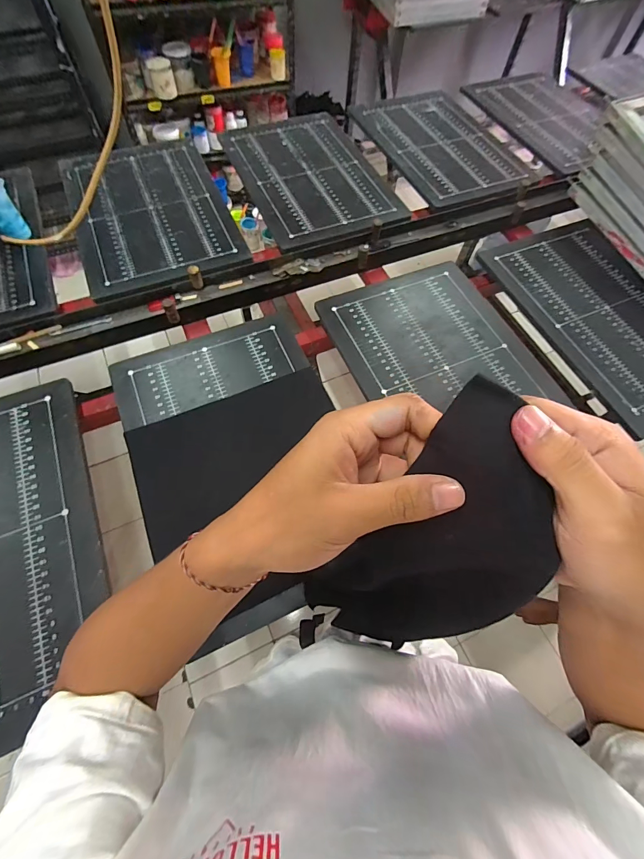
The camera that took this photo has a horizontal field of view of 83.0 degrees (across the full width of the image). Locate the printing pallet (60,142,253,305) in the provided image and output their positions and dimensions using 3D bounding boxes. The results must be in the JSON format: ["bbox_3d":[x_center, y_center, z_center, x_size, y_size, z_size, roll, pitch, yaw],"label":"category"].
[{"bbox_3d":[-0.463,-0.591,0.987,0.394,0.028,0.611,-22,68,-12],"label":"printing pallet"}]

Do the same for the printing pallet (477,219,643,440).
[{"bbox_3d":[0.695,-0.290,0.898,0.329,0.030,0.596,-18,67,-10],"label":"printing pallet"}]

